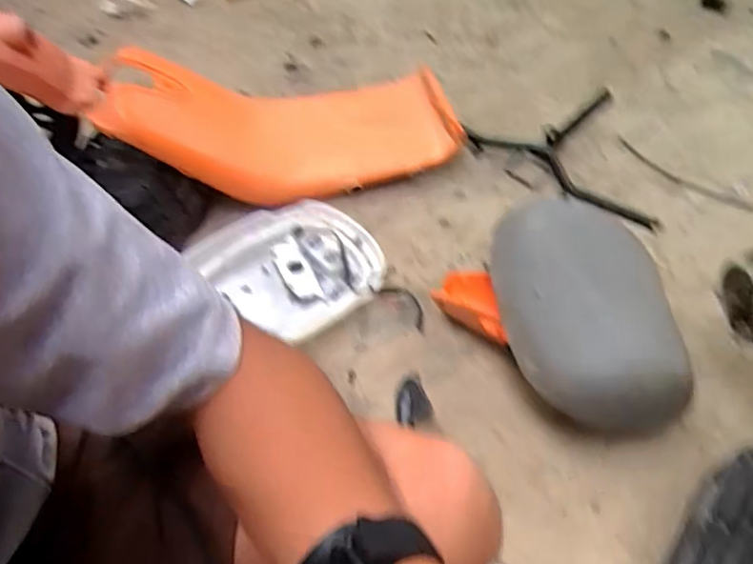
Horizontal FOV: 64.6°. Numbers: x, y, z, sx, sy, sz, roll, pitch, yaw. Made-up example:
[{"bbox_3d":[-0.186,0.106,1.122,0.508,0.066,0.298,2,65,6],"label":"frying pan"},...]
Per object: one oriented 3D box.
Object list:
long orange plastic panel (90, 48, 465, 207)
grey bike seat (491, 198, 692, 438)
[{"bbox_3d":[-0.152,-0.299,1.116,0.566,0.246,0.277,-11,53,-6],"label":"long orange plastic panel"},{"bbox_3d":[0.275,0.035,0.838,0.205,0.112,0.343,-8,52,-4],"label":"grey bike seat"}]

